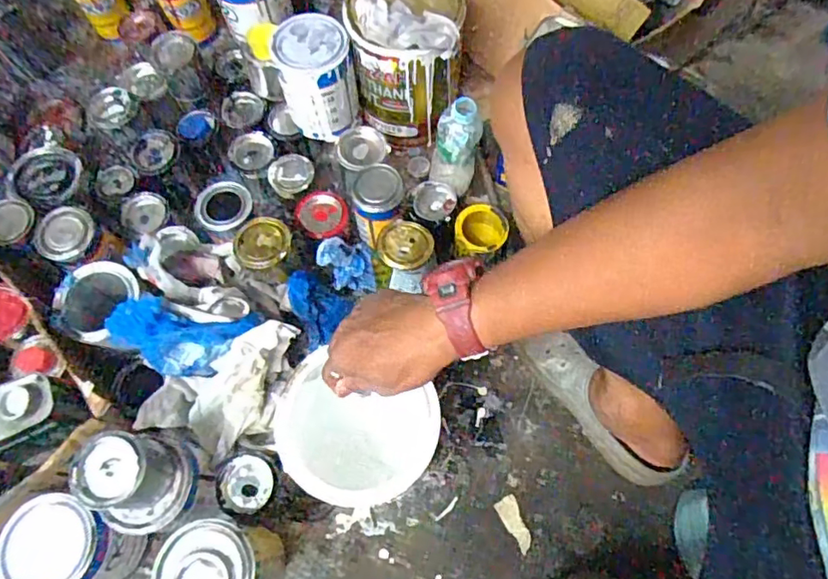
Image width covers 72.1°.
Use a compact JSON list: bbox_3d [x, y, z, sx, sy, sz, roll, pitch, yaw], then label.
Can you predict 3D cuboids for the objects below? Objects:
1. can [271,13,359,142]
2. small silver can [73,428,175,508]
[{"bbox_3d":[-0.135,-0.298,0.816,0.106,0.142,0.112,-11,68,-2],"label":"can"},{"bbox_3d":[-0.300,0.189,0.593,0.069,0.077,0.071,-1,68,2],"label":"small silver can"}]

